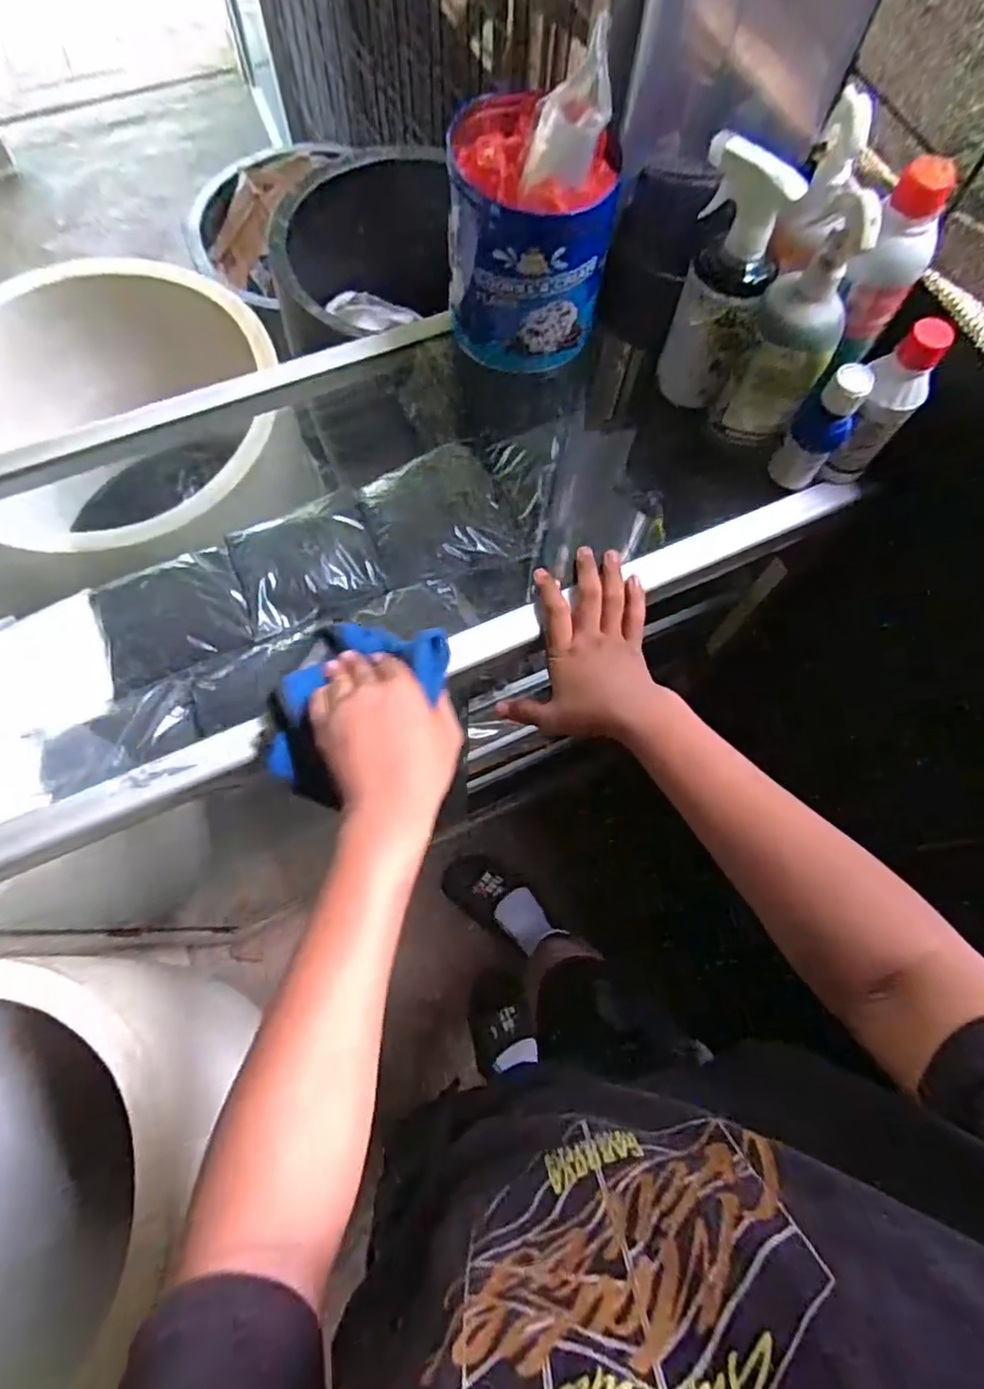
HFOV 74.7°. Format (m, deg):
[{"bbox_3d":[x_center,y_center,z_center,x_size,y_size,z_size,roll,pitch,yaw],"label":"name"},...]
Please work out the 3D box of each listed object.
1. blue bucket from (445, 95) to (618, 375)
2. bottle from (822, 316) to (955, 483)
[{"bbox_3d":[0.033,-0.424,0.597,0.140,0.172,0.150,0,70,-1],"label":"blue bucket"},{"bbox_3d":[0.326,-0.242,0.548,0.047,0.138,0.045,3,70,0],"label":"bottle"}]

